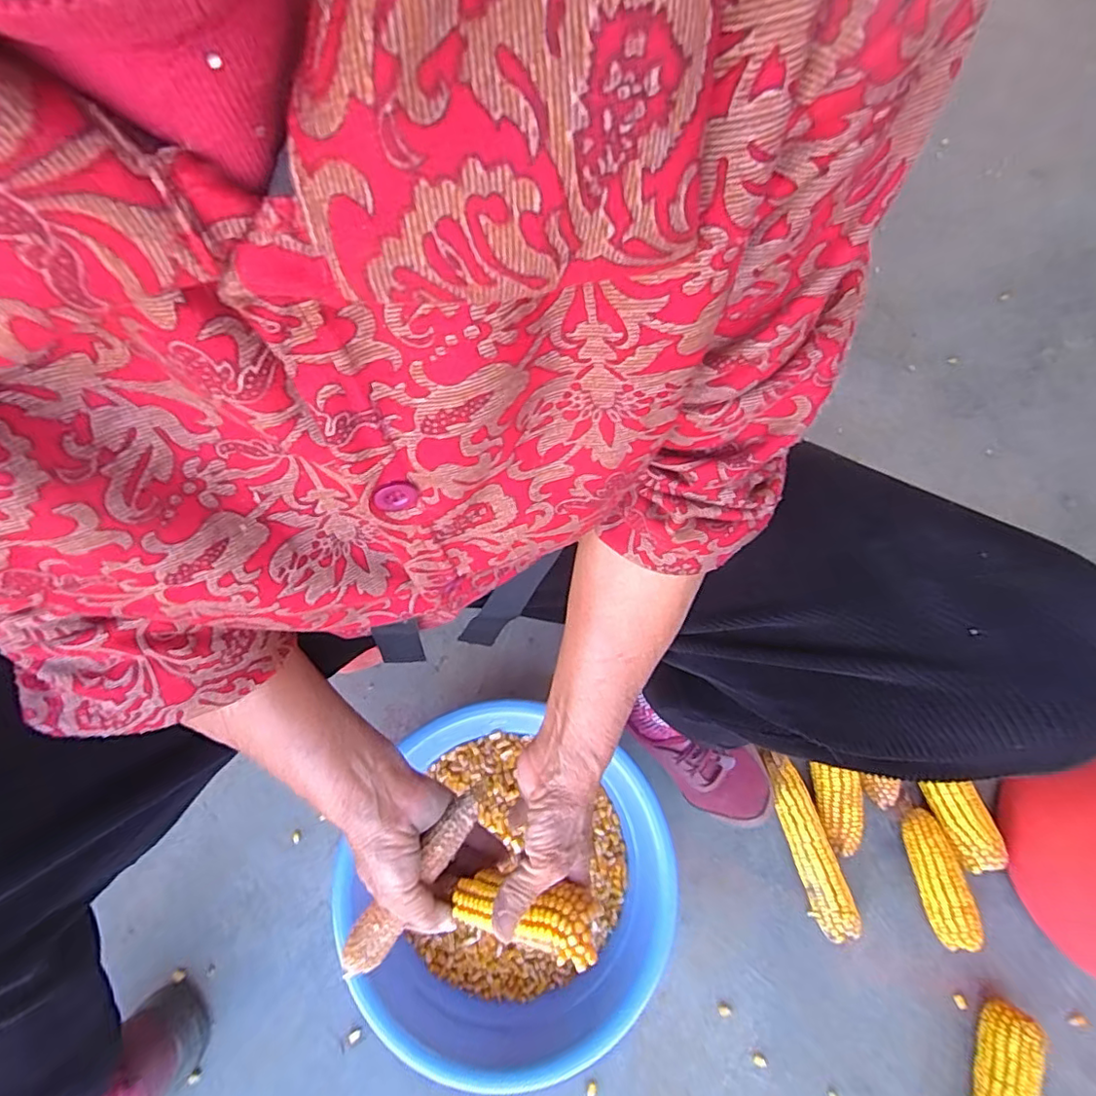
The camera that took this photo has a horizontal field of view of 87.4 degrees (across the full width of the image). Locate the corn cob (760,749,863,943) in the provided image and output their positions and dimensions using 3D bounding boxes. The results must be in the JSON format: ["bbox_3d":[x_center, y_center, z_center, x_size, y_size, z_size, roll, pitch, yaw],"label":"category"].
[{"bbox_3d":[0.282,0.318,0.630,0.043,0.044,0.189,-14,71,-3],"label":"corn cob"}]

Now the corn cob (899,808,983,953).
[{"bbox_3d":[0.418,0.352,0.615,0.045,0.045,0.131,-6,71,0],"label":"corn cob"}]

